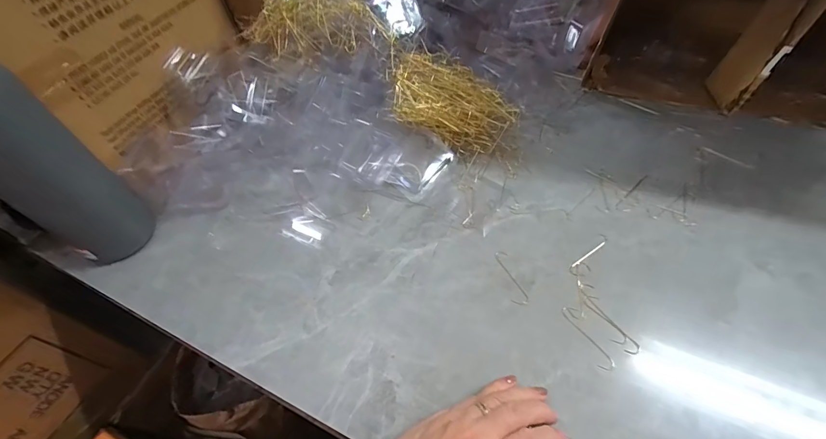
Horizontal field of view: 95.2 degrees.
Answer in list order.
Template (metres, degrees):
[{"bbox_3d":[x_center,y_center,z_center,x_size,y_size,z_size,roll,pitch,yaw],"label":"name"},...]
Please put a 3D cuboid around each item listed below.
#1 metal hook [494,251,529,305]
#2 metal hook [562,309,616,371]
[{"bbox_3d":[0.101,0.058,0.386,0.017,0.004,0.061,-11,52,-3],"label":"metal hook"},{"bbox_3d":[0.160,0.107,0.345,0.014,0.004,0.064,-18,53,-8],"label":"metal hook"}]

